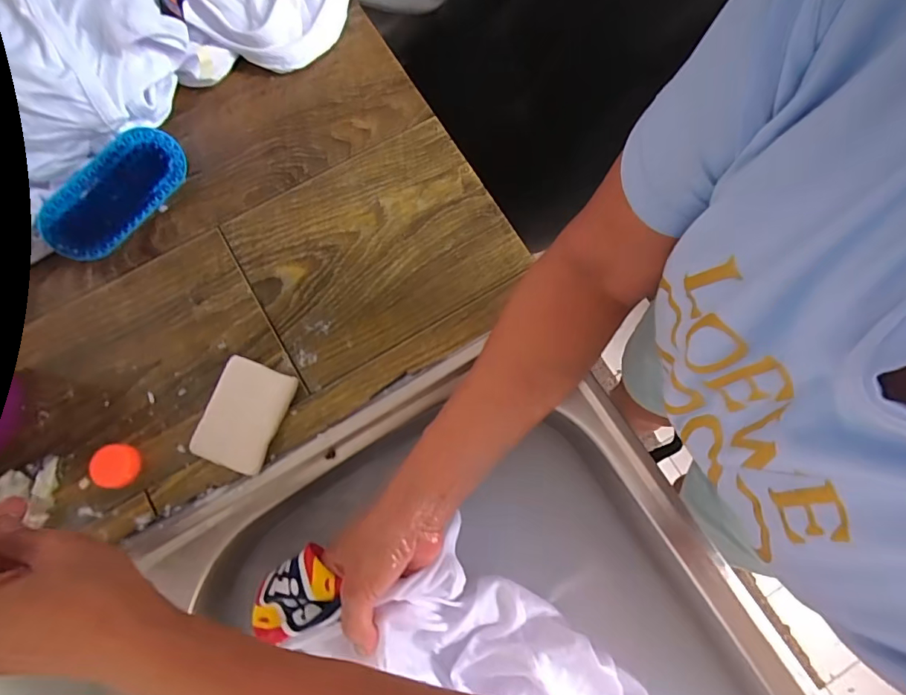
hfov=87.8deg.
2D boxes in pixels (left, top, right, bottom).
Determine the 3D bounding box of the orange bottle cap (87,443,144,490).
[{"bbox_3d":[-0.255,0.090,0.357,0.030,0.013,0.031,0,75,0],"label":"orange bottle cap"}]

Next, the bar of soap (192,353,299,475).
[{"bbox_3d":[-0.160,0.052,0.365,0.055,0.016,0.078,20,76,5],"label":"bar of soap"}]

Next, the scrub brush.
[{"bbox_3d":[-0.284,-0.130,0.400,0.034,0.043,0.129,35,78,8],"label":"scrub brush"}]

